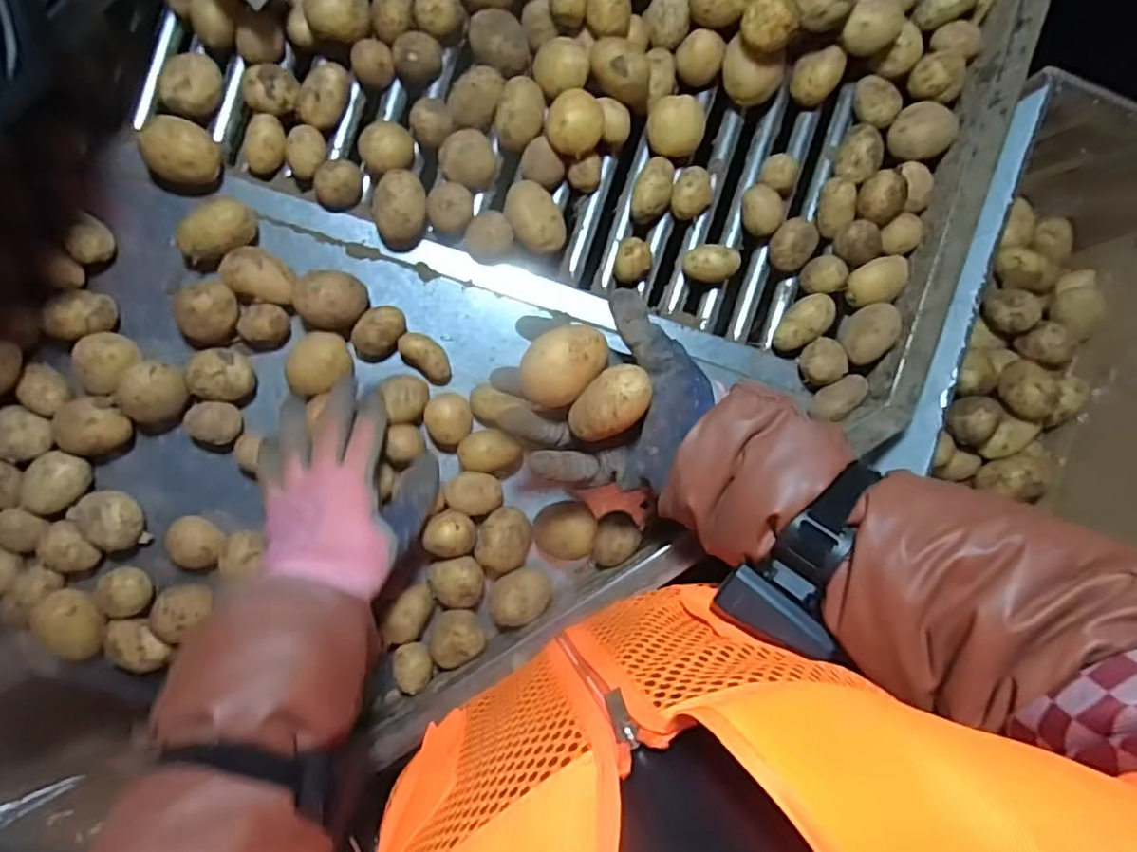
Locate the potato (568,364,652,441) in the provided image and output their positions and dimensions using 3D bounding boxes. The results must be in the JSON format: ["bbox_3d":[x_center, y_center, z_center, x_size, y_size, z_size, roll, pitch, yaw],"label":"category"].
[{"bbox_3d":[0.027,-0.014,0.392,0.036,0.032,0.048,45,81,0],"label":"potato"}]

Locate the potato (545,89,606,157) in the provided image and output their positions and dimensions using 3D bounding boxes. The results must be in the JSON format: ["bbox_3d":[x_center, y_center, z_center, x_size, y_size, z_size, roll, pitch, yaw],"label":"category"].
[{"bbox_3d":[0.004,-0.236,0.488,0.043,0.039,0.043,1,83,-7],"label":"potato"}]

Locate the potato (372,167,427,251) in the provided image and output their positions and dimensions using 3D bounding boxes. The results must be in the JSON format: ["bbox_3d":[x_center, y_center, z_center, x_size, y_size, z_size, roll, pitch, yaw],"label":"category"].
[{"bbox_3d":[-0.134,-0.173,0.497,0.042,0.046,0.047,-15,85,-8],"label":"potato"}]

